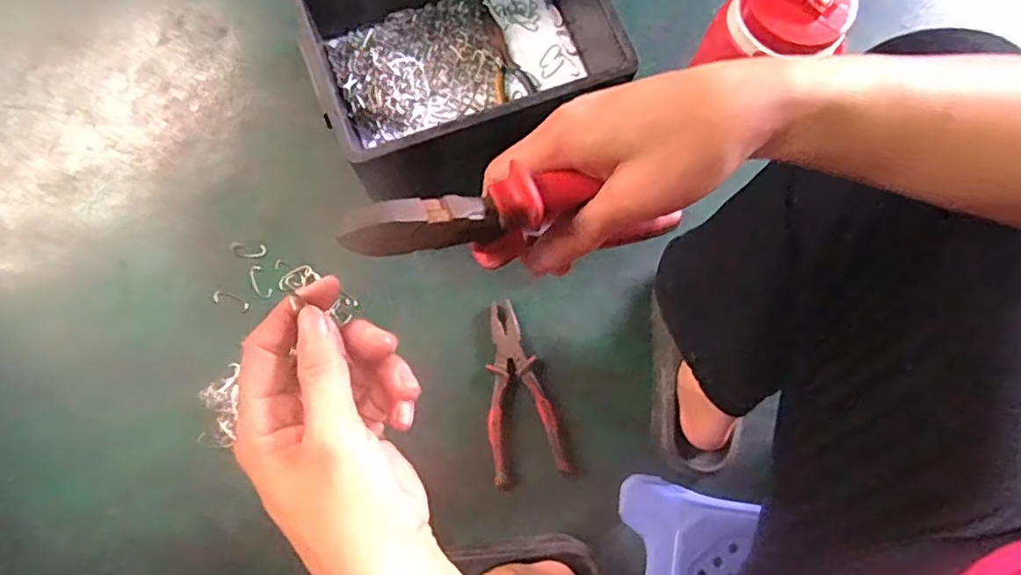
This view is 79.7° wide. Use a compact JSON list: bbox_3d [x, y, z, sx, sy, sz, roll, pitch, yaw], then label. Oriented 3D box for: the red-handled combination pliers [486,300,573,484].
[{"bbox_3d":[0.007,0.111,0.681,0.075,0.016,0.188,-13,75,7],"label":"red-handled combination pliers"}]

